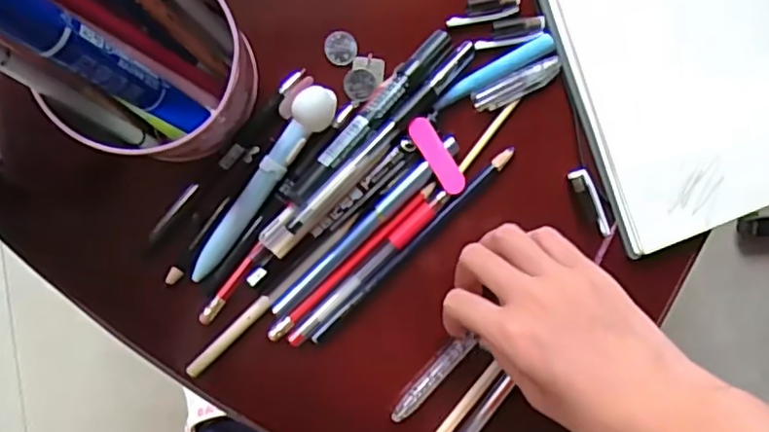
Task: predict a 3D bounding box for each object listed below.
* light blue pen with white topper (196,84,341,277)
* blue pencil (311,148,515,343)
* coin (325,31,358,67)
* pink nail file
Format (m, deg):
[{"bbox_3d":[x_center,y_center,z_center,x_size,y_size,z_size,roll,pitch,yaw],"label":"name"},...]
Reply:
[{"bbox_3d":[-0.068,-0.018,0.358,0.020,0.016,0.125,35,90,-9],"label":"light blue pen with white topper"},{"bbox_3d":[0.017,0.016,0.376,0.157,0.006,0.008,-43,99,-2],"label":"blue pencil"},{"bbox_3d":[-0.025,-0.095,0.367,0.018,0.004,0.018,-1,95,-7],"label":"coin"},{"bbox_3d":[0.031,-0.034,0.367,0.013,0.004,0.049,-33,109,0],"label":"pink nail file"}]

